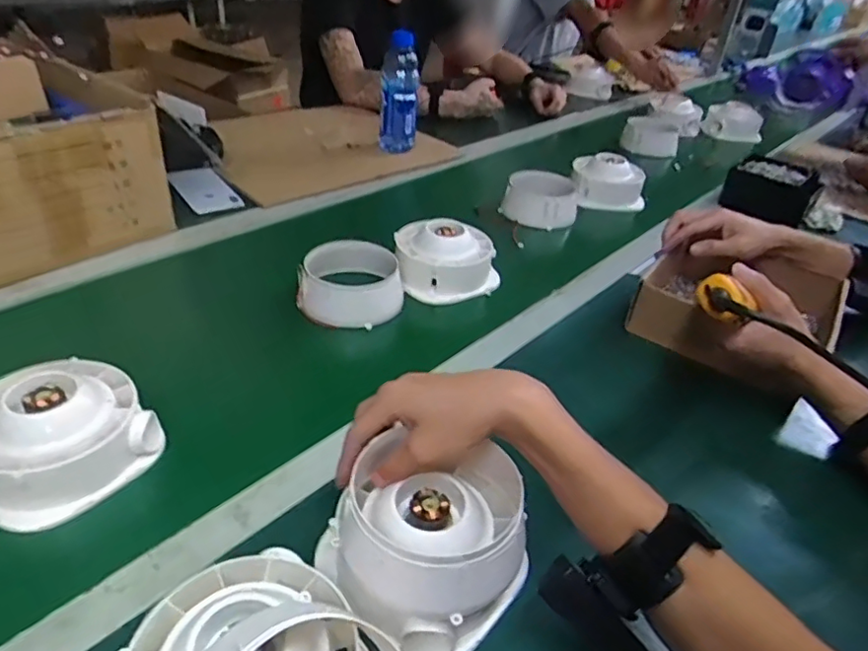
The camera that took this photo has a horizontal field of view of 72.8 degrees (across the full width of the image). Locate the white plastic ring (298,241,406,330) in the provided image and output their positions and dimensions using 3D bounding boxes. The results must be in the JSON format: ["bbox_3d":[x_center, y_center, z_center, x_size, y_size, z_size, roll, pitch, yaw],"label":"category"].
[{"bbox_3d":[-0.100,-0.051,0.731,0.118,0.067,0.118,3,36,-2],"label":"white plastic ring"}]

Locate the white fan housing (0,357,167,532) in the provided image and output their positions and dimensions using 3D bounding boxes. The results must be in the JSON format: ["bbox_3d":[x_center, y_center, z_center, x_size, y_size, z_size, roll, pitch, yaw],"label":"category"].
[{"bbox_3d":[-0.315,0.088,0.488,0.115,0.074,0.132,29,42,30],"label":"white fan housing"}]

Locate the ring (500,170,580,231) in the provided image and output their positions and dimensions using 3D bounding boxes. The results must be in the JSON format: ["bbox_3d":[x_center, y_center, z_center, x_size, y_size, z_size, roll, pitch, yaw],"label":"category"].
[{"bbox_3d":[0.179,-0.207,0.986,0.129,0.062,0.111,10,36,7],"label":"ring"}]

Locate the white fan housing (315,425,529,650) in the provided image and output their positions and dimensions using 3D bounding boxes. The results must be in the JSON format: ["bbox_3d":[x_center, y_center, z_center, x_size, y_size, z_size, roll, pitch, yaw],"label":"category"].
[{"bbox_3d":[-0.001,0.145,0.412,0.125,0.093,0.135,10,36,7],"label":"white fan housing"}]

